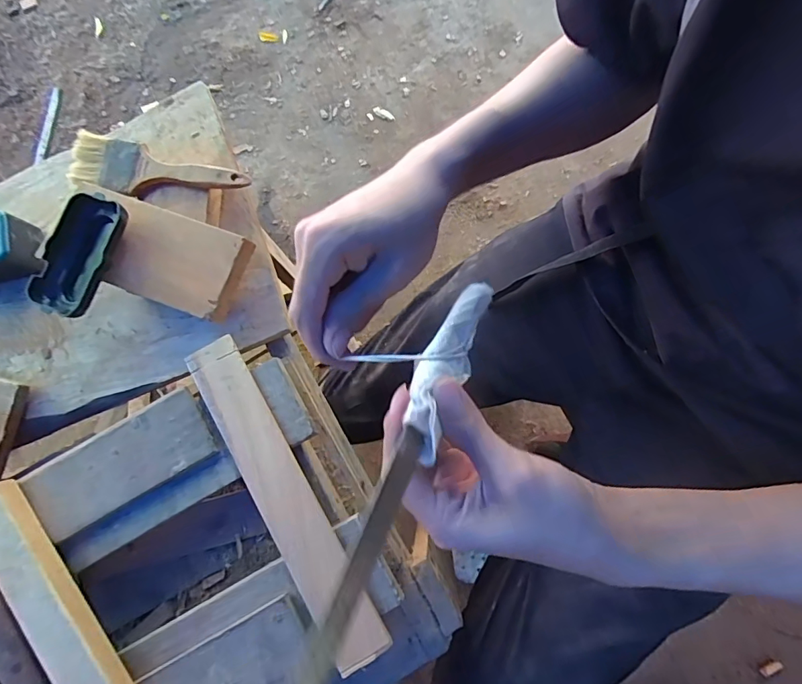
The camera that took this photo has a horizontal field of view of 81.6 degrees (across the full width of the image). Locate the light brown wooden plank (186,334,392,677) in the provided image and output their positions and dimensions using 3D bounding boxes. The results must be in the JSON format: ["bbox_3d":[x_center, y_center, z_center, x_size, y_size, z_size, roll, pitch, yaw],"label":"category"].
[{"bbox_3d":[-0.102,0.130,0.401,0.048,0.012,0.294,-31,81,-1],"label":"light brown wooden plank"}]

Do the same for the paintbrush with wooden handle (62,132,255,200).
[{"bbox_3d":[-0.245,-0.169,0.464,0.180,0.013,0.052,11,82,5],"label":"paintbrush with wooden handle"}]

